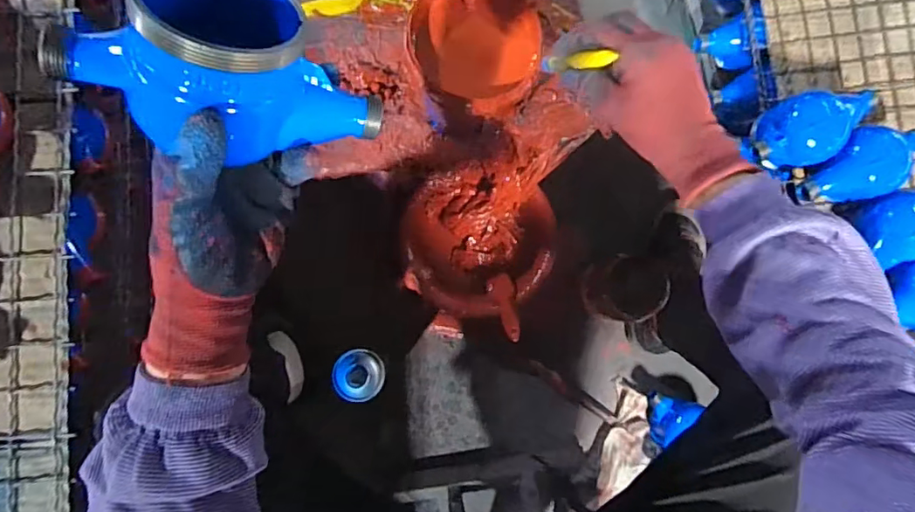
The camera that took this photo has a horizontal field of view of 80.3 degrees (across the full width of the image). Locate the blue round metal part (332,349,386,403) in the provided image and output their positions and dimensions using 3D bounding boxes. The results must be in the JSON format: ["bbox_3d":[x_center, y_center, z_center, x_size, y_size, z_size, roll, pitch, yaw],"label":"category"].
[{"bbox_3d":[-0.123,0.149,0.672,0.062,0.026,0.062,-1,85,-3],"label":"blue round metal part"}]

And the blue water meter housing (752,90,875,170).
[{"bbox_3d":[0.426,-0.155,0.667,0.157,0.078,0.084,-20,86,-5],"label":"blue water meter housing"}]

